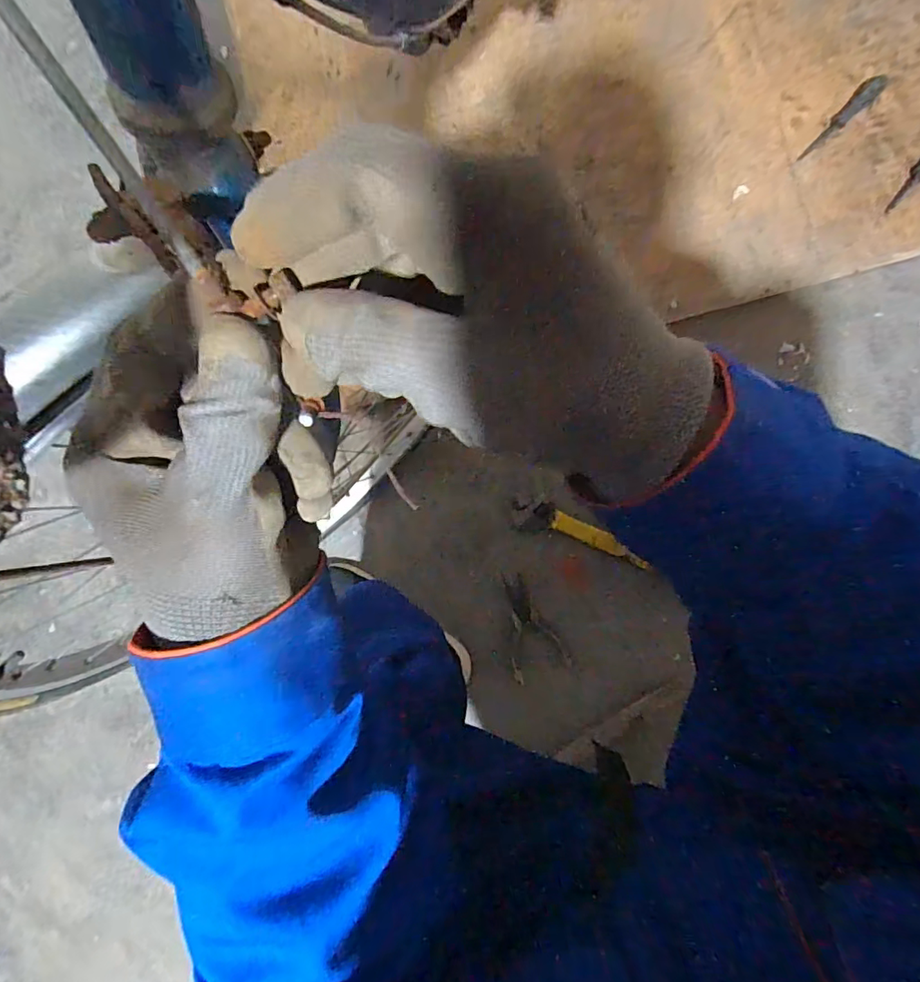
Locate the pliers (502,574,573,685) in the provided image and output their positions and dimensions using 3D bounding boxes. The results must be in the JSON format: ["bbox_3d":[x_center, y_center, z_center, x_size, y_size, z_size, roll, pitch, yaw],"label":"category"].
[{"bbox_3d":[0.116,0.205,0.778,0.085,0.012,0.158,-7,87,5],"label":"pliers"}]

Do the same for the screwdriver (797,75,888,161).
[{"bbox_3d":[0.541,-0.525,0.729,0.028,0.023,0.143,43,92,5],"label":"screwdriver"}]

